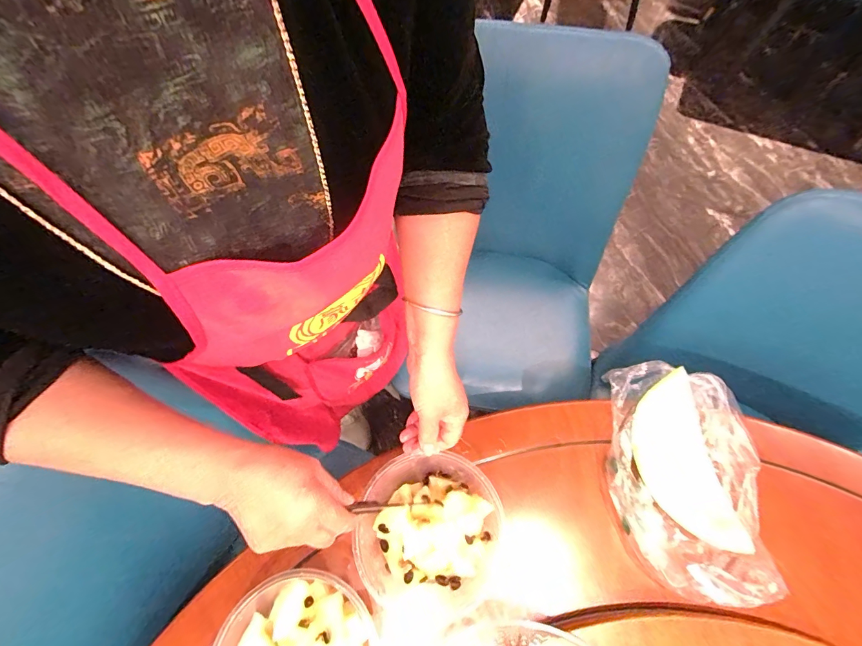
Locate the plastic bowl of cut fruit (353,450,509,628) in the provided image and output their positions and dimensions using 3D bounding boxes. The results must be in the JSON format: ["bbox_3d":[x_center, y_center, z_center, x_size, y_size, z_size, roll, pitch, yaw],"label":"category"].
[{"bbox_3d":[0.003,0.253,0.464,0.161,0.090,0.178,-23,68,-8],"label":"plastic bowl of cut fruit"}]

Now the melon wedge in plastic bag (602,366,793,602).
[{"bbox_3d":[0.319,0.181,0.485,0.173,0.081,0.266,3,66,3],"label":"melon wedge in plastic bag"}]

